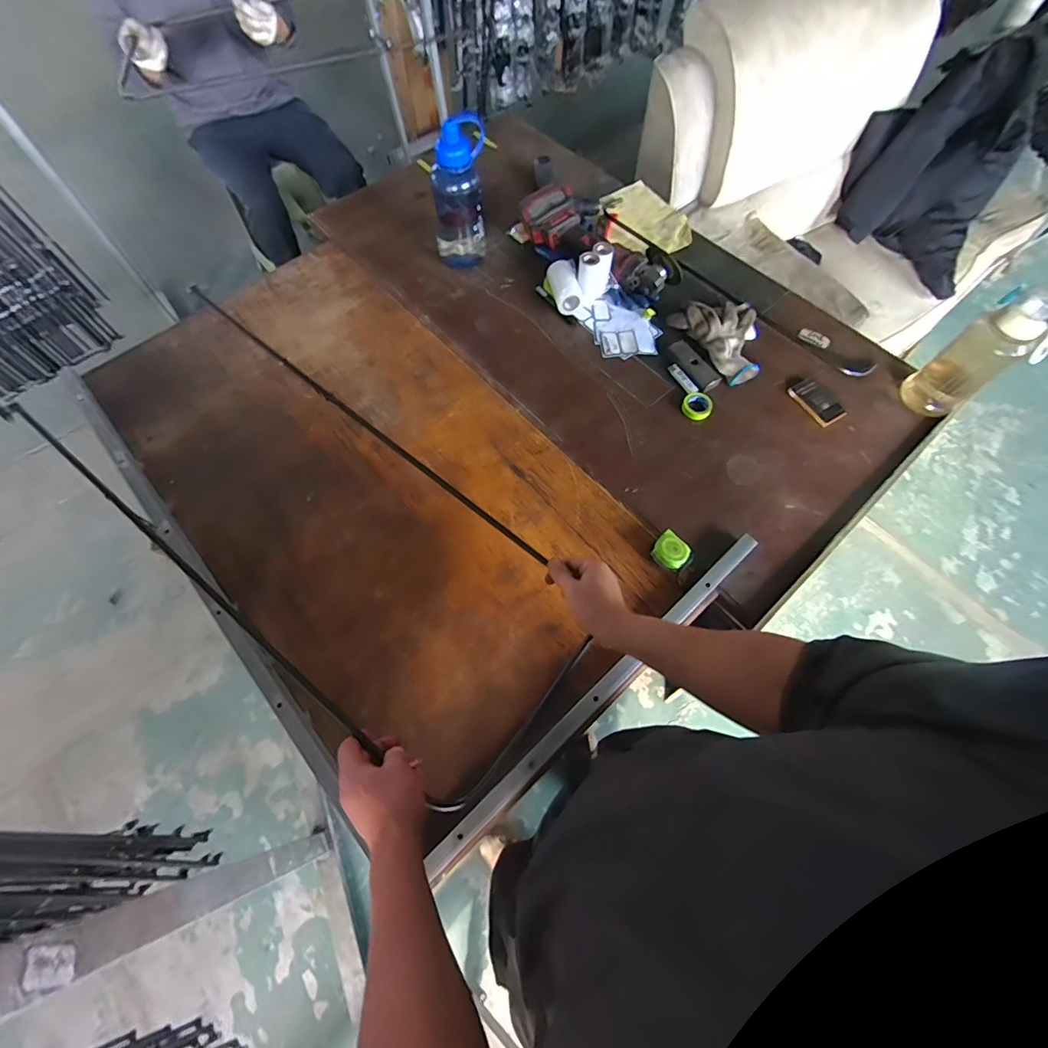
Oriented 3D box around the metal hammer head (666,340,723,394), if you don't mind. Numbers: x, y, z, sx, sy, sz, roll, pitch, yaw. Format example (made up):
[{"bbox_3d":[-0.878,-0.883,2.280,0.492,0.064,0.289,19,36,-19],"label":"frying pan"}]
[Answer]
[{"bbox_3d":[0.354,-0.329,0.947,0.049,0.017,0.131,-21,66,-11],"label":"metal hammer head"}]

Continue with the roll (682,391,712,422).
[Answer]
[{"bbox_3d":[0.345,-0.234,0.915,0.054,0.018,0.063,21,69,9],"label":"roll"}]

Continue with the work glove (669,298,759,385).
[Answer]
[{"bbox_3d":[0.430,-0.392,0.959,0.141,0.031,0.208,-23,69,-9],"label":"work glove"}]

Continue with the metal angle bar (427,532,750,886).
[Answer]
[{"bbox_3d":[0.137,0.238,0.689,0.665,0.039,0.038,-40,72,-15],"label":"metal angle bar"}]

